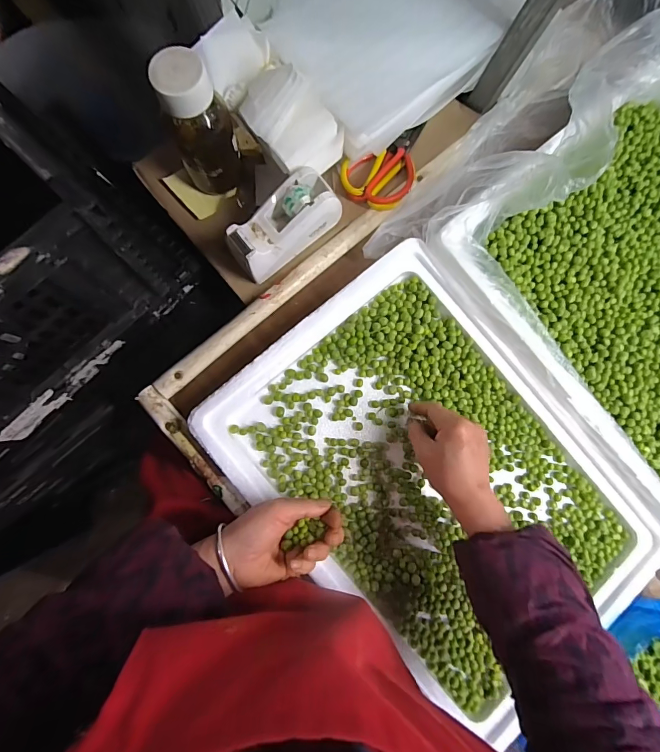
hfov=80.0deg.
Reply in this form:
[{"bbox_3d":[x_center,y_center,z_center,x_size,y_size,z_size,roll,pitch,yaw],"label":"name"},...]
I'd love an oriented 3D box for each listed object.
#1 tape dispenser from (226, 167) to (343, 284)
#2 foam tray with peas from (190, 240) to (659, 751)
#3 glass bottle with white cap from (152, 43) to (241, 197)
[{"bbox_3d":[-0.055,-0.178,0.464,0.138,0.081,0.059,-40,89,-9],"label":"tape dispenser"},{"bbox_3d":[0.134,0.127,0.472,0.346,0.030,0.499,-41,89,-9],"label":"foam tray with peas"},{"bbox_3d":[-0.140,-0.271,0.437,0.067,0.144,0.065,-13,85,-8],"label":"glass bottle with white cap"}]

